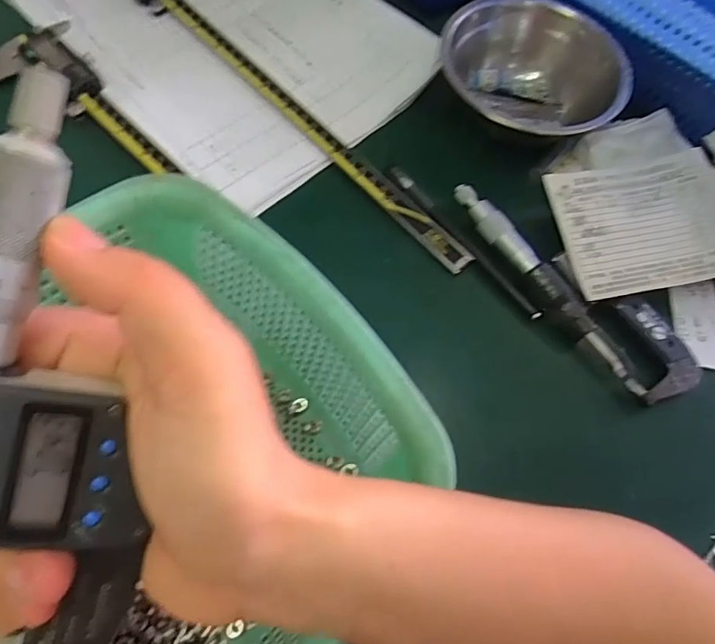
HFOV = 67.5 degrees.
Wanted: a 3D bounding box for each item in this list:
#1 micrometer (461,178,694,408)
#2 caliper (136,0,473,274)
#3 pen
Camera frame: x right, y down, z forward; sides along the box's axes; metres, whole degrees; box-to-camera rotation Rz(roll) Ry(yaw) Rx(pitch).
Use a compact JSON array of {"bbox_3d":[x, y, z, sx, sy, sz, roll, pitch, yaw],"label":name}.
[{"bbox_3d":[0.137,-0.025,0.338,0.055,0.024,0.179,-35,75,-21],"label":"micrometer"},{"bbox_3d":[-0.074,-0.162,0.371,0.381,0.021,0.073,42,71,15],"label":"caliper"},{"bbox_3d":[0.069,-0.055,0.348,0.010,0.006,0.138,-37,75,-21],"label":"pen"}]

